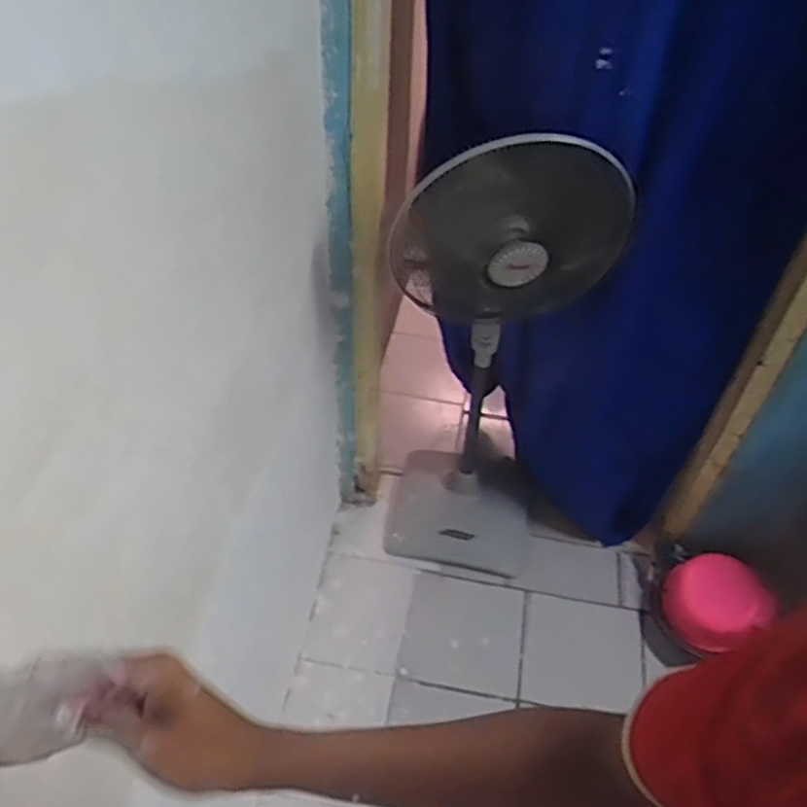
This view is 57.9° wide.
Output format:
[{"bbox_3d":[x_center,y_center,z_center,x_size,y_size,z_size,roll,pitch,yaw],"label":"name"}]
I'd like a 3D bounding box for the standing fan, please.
[{"bbox_3d":[0.201,-0.138,1.868,0.446,1.313,0.594,6,45,2],"label":"standing fan"}]

